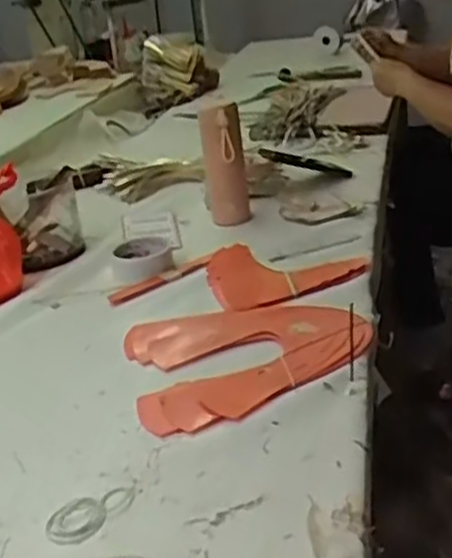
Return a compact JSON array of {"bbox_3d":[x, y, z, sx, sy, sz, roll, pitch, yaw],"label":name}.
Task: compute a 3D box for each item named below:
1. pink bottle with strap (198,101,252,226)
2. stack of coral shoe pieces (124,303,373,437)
[{"bbox_3d":[-0.002,-0.189,1.246,0.070,0.183,0.073,-8,25,0],"label":"pink bottle with strap"},{"bbox_3d":[0.028,0.081,0.858,0.261,0.014,0.234,-13,23,-7],"label":"stack of coral shoe pieces"}]

